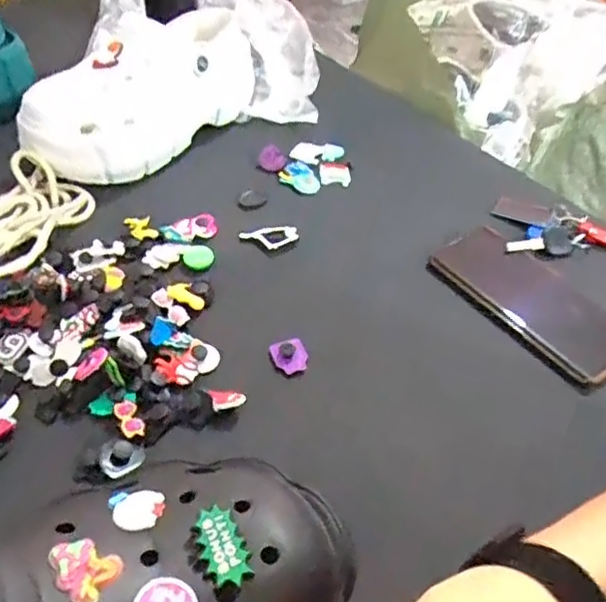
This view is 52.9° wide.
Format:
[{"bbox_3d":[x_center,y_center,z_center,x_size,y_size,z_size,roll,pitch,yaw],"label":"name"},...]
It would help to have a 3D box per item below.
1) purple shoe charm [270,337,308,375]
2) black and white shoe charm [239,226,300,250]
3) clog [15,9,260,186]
[{"bbox_3d":[-0.009,0.039,0.434,0.024,0.009,0.027,-12,50,-16],"label":"purple shoe charm"},{"bbox_3d":[-0.029,-0.055,0.518,0.048,0.012,0.018,-2,48,-6],"label":"black and white shoe charm"},{"bbox_3d":[-0.139,-0.213,0.589,0.088,0.103,0.264,29,52,20],"label":"clog"}]

